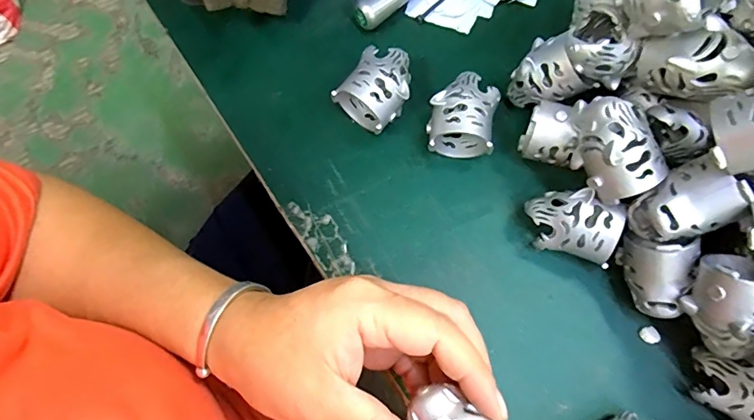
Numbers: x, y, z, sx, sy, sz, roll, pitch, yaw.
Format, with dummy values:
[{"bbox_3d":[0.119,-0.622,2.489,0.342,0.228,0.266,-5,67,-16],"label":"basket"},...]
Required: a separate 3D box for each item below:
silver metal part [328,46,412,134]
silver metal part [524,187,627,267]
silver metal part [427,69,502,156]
[{"bbox_3d":[0.002,-0.081,0.311,0.040,0.039,0.050,39,77,12],"label":"silver metal part"},{"bbox_3d":[0.116,0.010,0.281,0.049,0.040,0.035,17,74,7],"label":"silver metal part"},{"bbox_3d":[0.056,-0.063,0.305,0.044,0.037,0.052,10,73,4],"label":"silver metal part"}]

